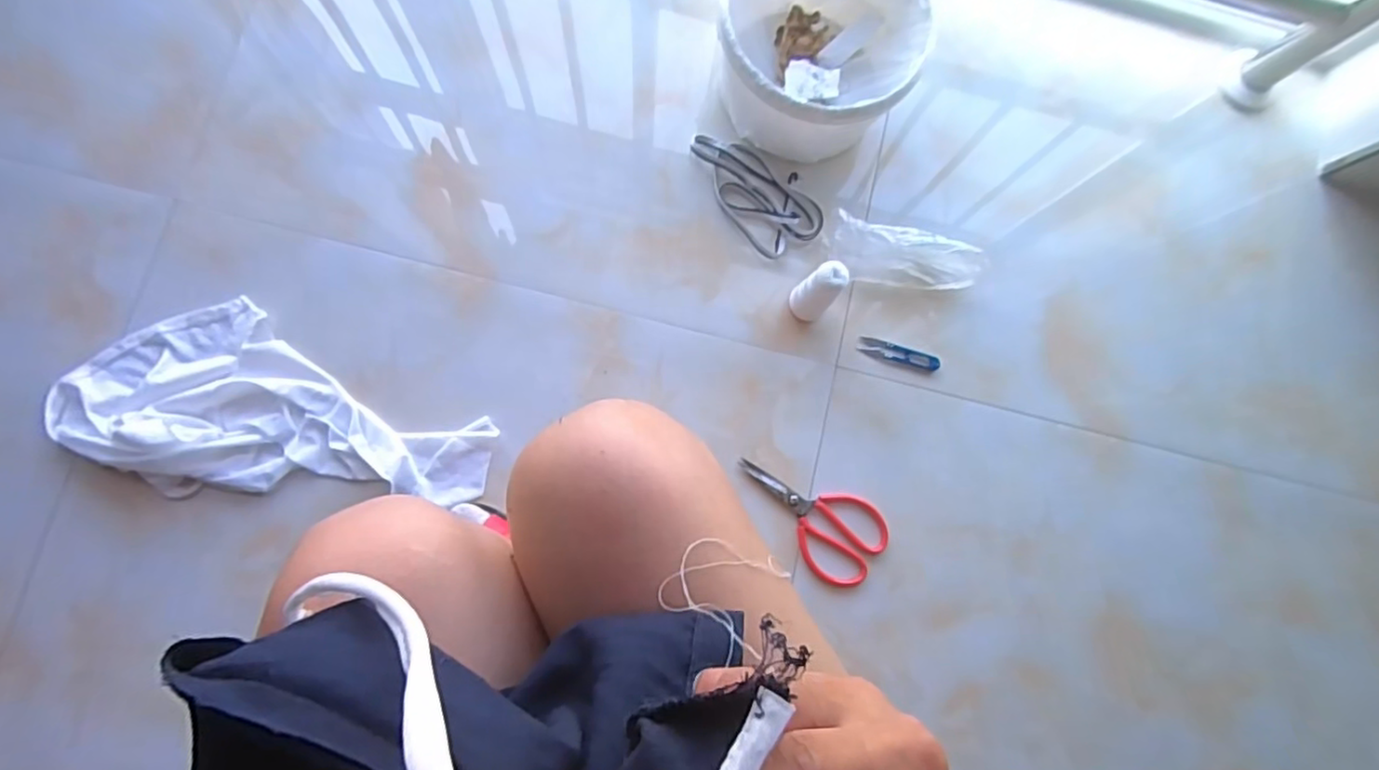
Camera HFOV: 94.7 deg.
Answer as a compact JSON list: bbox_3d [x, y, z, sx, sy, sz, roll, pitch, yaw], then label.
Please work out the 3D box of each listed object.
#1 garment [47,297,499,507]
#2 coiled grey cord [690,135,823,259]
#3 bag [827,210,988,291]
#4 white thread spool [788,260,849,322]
[{"bbox_3d":[-0.452,0.024,0.697,0.463,0.038,0.211,9,83,-3],"label":"garment"},{"bbox_3d":[0.076,-0.238,0.784,0.087,0.014,0.184,-44,88,-8],"label":"coiled grey cord"},{"bbox_3d":[0.263,-0.155,0.772,0.195,0.047,0.063,10,83,-3],"label":"bag"},{"bbox_3d":[0.144,-0.103,0.715,0.036,0.122,0.039,0,84,-4],"label":"white thread spool"}]

